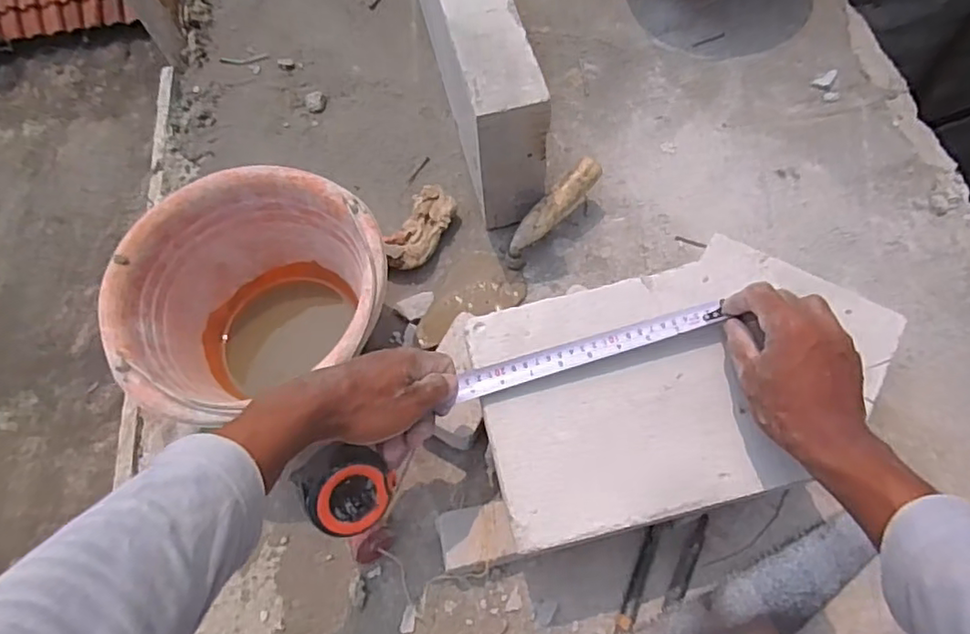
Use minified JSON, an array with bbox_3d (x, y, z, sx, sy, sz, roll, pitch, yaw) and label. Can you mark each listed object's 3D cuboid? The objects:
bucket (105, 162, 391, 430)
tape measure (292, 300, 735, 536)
[{"bbox_3d":[-0.216,-0.008,0.636,0.244,0.166,0.227,-1,65,3],"label":"bucket"},{"bbox_3d":[0.024,0.063,0.507,0.360,0.036,0.064,-27,67,-10],"label":"tape measure"}]

